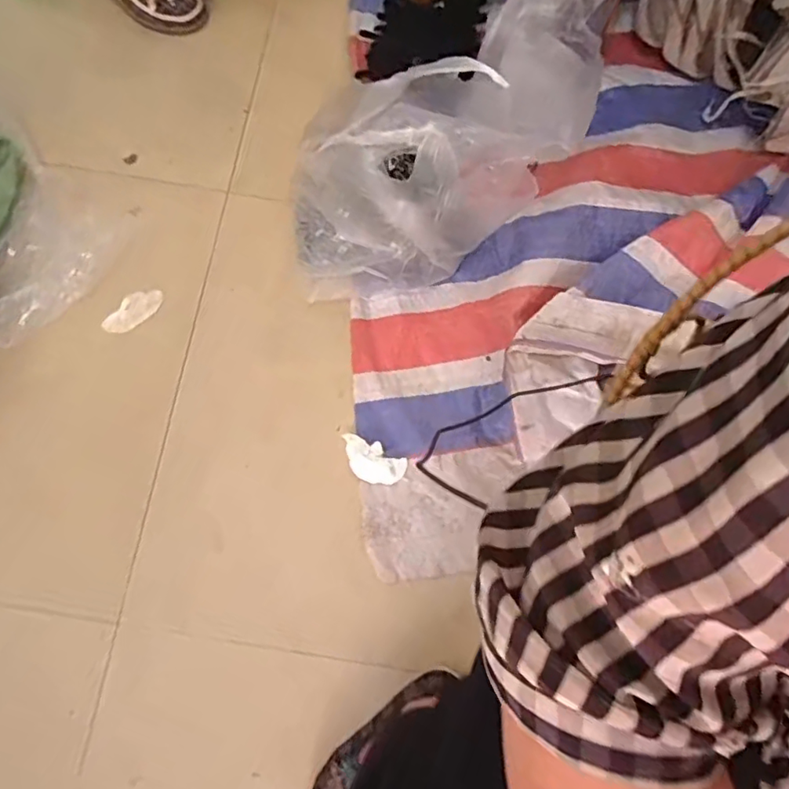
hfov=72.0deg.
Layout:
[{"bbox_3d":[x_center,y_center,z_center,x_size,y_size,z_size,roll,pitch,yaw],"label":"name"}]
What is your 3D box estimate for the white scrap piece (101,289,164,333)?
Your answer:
[{"bbox_3d":[-0.366,-0.117,0.761,0.088,0.005,0.040,-39,81,-10],"label":"white scrap piece"}]

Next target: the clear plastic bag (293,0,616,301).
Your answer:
[{"bbox_3d":[0.104,-0.350,0.703,0.206,0.233,0.546,44,79,8],"label":"clear plastic bag"}]

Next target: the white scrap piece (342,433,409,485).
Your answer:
[{"bbox_3d":[-0.032,0.088,0.720,0.091,0.009,0.051,31,77,5],"label":"white scrap piece"}]

